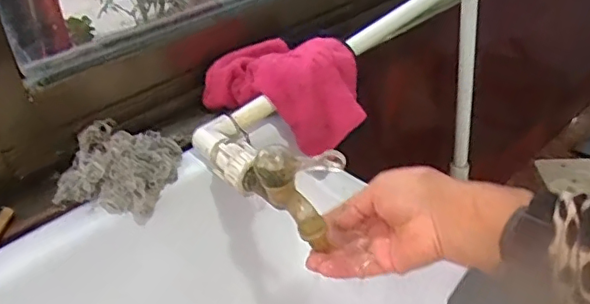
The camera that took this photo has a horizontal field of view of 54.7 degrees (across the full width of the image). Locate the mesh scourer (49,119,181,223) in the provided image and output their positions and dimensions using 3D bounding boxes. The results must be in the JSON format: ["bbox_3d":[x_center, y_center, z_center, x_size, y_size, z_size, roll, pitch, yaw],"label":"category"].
[{"bbox_3d":[-0.161,0.012,0.525,0.100,0.047,0.102,6,36,15],"label":"mesh scourer"}]

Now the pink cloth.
[{"bbox_3d":[-0.007,-0.072,0.618,0.161,0.078,0.096,15,39,26],"label":"pink cloth"}]

